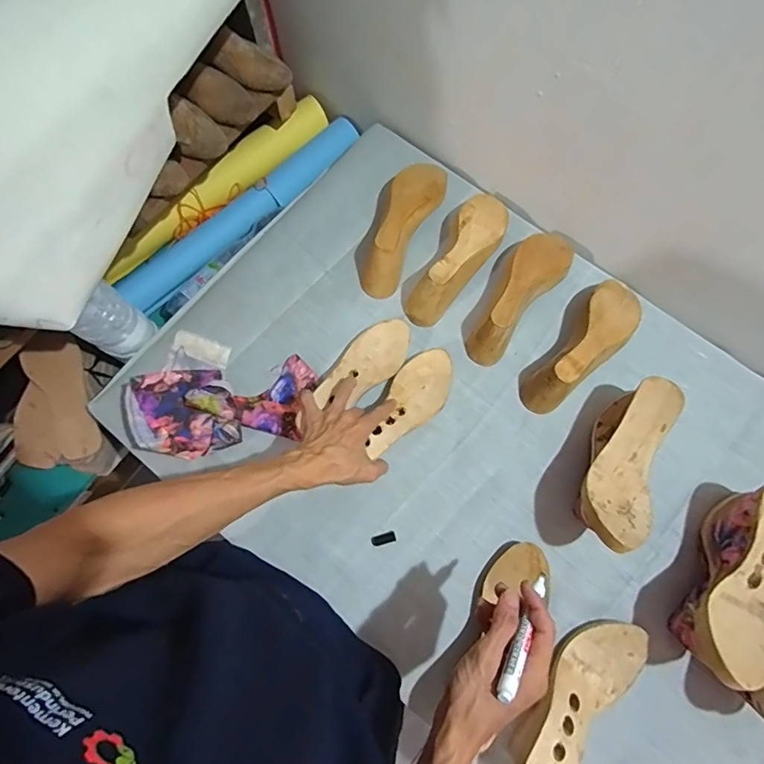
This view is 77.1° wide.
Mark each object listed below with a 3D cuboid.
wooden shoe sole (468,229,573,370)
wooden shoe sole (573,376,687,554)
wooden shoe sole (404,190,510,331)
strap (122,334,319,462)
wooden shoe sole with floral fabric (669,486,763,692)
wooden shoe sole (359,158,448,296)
[{"bbox_3d":[0.210,-0.136,0.727,0.080,0.080,0.237,33,78,9],"label":"wooden shoe sole"},{"bbox_3d":[0.312,0.091,0.591,0.083,0.071,0.234,23,77,7],"label":"wooden shoe sole"},{"bbox_3d":[0.121,-0.195,0.744,0.080,0.078,0.239,32,78,9],"label":"wooden shoe sole"},{"bbox_3d":[-0.232,0.025,0.693,0.232,0.081,0.179,11,76,4],"label":"strap"},{"bbox_3d":[0.441,0.244,0.593,0.086,0.135,0.239,34,78,9],"label":"wooden shoe sole with floral fabric"},{"bbox_3d":[0.030,-0.253,0.762,0.082,0.075,0.236,24,77,7],"label":"wooden shoe sole"}]

